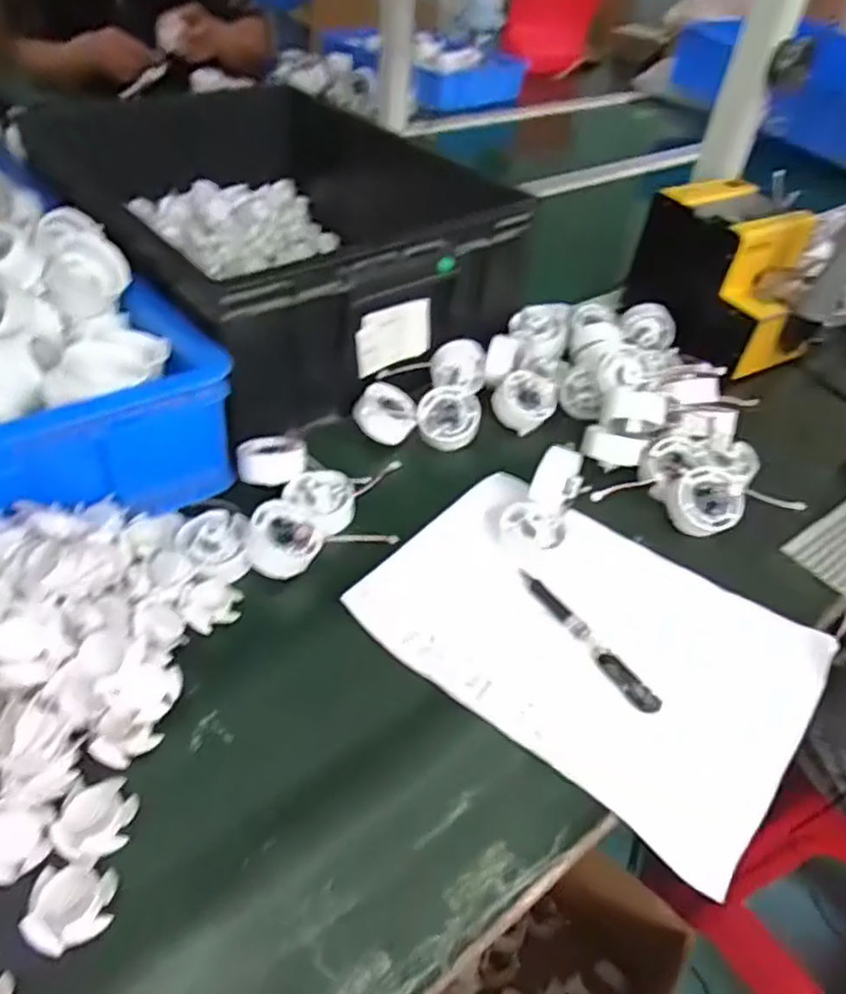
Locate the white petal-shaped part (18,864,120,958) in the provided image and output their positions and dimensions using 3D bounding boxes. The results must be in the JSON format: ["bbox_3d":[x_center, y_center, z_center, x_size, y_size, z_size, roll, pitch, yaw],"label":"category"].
[{"bbox_3d":[-0.179,0.209,0.346,0.038,0.013,0.037,4,44,-2],"label":"white petal-shaped part"}]

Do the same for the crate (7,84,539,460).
[{"bbox_3d":[-0.170,-0.293,0.731,0.358,0.129,0.483,-25,52,-28],"label":"crate"}]

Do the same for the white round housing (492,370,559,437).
[{"bbox_3d":[0.100,-0.095,0.672,0.056,0.026,0.056,9,63,-18],"label":"white round housing"}]

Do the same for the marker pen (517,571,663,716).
[{"bbox_3d":[0.118,0.099,0.488,0.018,0.011,0.133,-23,51,-26],"label":"marker pen"}]

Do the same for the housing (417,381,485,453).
[{"bbox_3d":[0.024,-0.073,0.650,0.057,0.029,0.057,0,77,1],"label":"housing"}]

